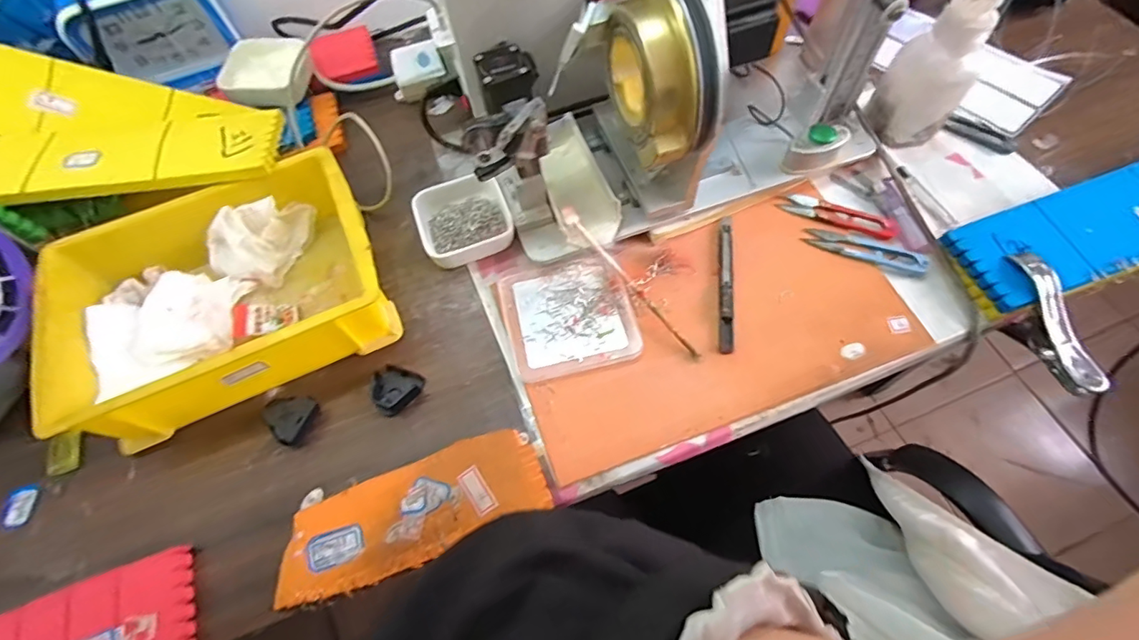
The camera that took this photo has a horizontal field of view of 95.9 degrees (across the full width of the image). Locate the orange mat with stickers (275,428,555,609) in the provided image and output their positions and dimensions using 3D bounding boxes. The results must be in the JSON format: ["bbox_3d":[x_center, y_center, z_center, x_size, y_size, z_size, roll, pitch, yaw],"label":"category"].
[{"bbox_3d":[-0.113,0.139,0.372,0.190,0.013,0.066,-22,65,-7],"label":"orange mat with stickers"}]

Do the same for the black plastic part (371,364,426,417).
[{"bbox_3d":[-0.142,0.053,0.417,0.040,0.014,0.037,-1,64,3],"label":"black plastic part"}]

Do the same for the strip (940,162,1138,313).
[{"bbox_3d":[0.491,-0.093,0.442,0.341,0.032,0.080,-19,64,-6],"label":"strip"}]

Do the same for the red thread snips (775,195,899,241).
[{"bbox_3d":[0.246,-0.096,0.469,0.101,0.005,0.027,22,67,13],"label":"red thread snips"}]

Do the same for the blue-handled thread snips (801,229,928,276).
[{"bbox_3d":[0.259,-0.063,0.452,0.098,0.007,0.025,22,67,13],"label":"blue-handled thread snips"}]

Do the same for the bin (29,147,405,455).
[{"bbox_3d":[-0.289,-0.026,0.434,0.249,0.074,0.187,-24,65,-8],"label":"bin"}]

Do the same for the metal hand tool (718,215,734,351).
[{"bbox_3d":[0.135,-0.035,0.445,0.012,0.005,0.133,5,64,6],"label":"metal hand tool"}]

